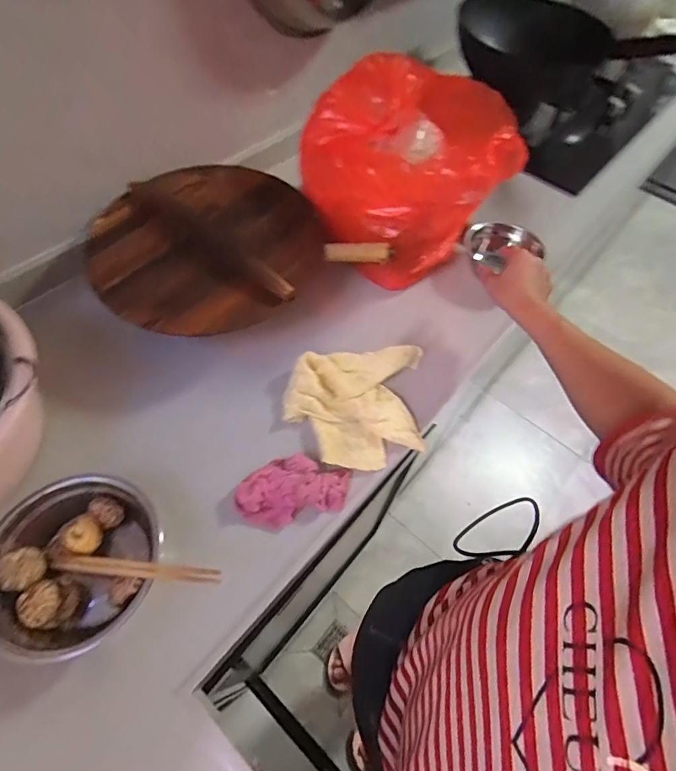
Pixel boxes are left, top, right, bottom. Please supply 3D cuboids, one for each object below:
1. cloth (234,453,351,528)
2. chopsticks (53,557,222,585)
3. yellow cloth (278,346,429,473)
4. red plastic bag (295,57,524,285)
[{"bbox_3d":[-0.054,0.123,0.530,0.136,0.045,0.078,-14,60,-13],"label":"cloth"},{"bbox_3d":[-0.212,0.185,0.438,0.199,0.015,0.014,-3,56,16],"label":"chopsticks"},{"bbox_3d":[0.024,0.021,0.594,0.188,0.030,0.181,1,58,-3],"label":"yellow cloth"},{"bbox_3d":[0.103,-0.331,0.677,0.310,0.226,0.285,30,60,14],"label":"red plastic bag"}]

